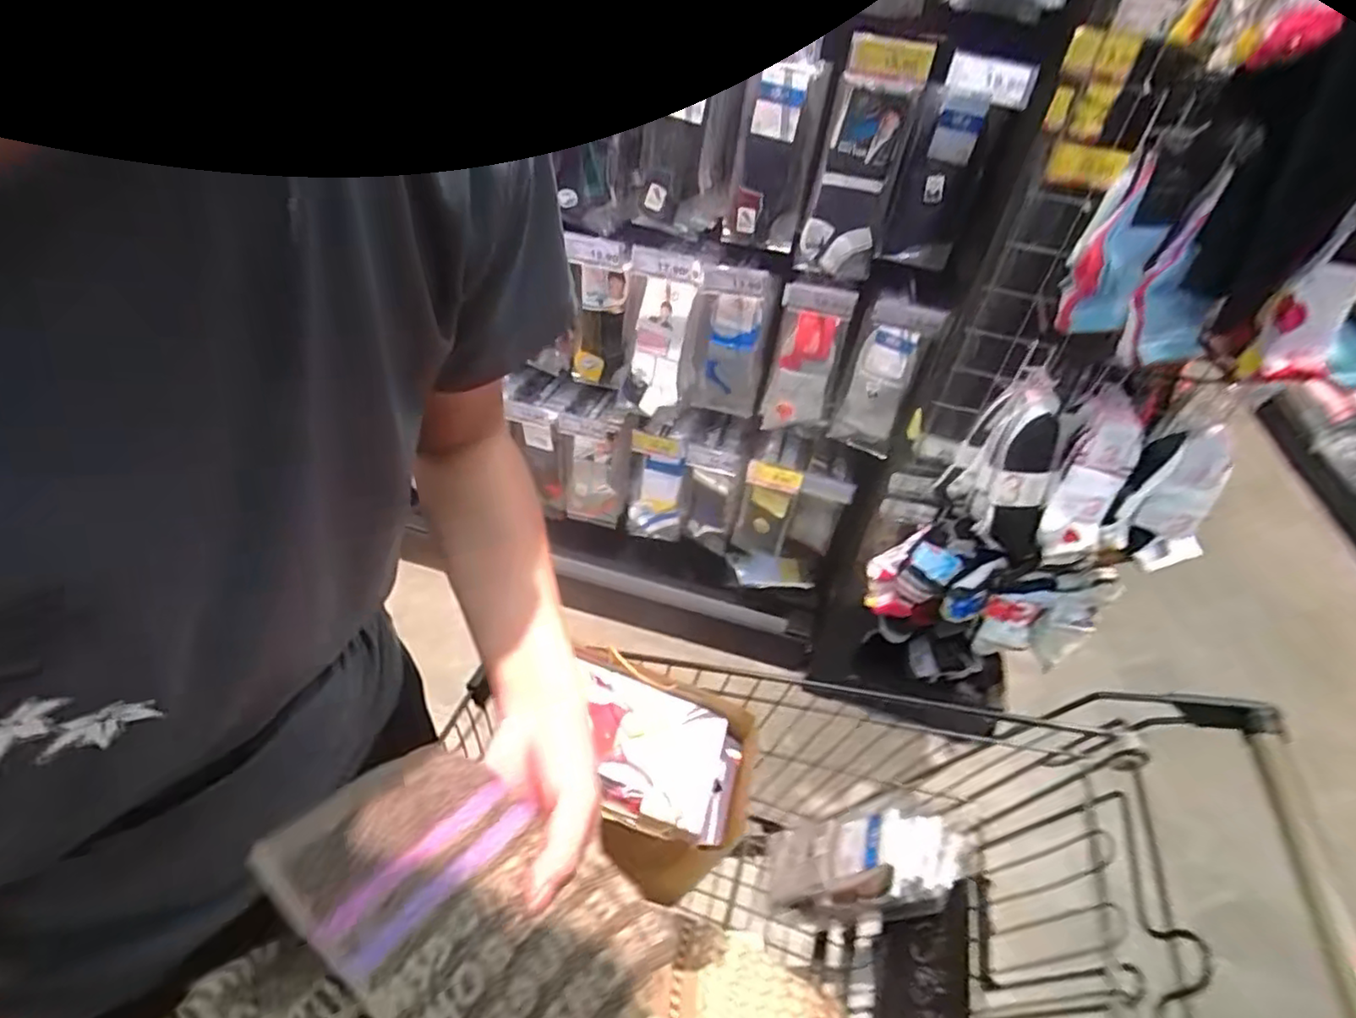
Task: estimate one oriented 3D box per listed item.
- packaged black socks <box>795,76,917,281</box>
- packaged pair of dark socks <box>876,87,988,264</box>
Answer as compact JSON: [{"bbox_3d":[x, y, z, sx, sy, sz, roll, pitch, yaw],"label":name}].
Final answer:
[{"bbox_3d":[0.256,-0.466,0.973,0.108,0.250,0.073,21,42,13],"label":"packaged black socks"},{"bbox_3d":[0.393,-0.486,1.012,0.107,0.227,0.052,21,43,14],"label":"packaged pair of dark socks"}]

